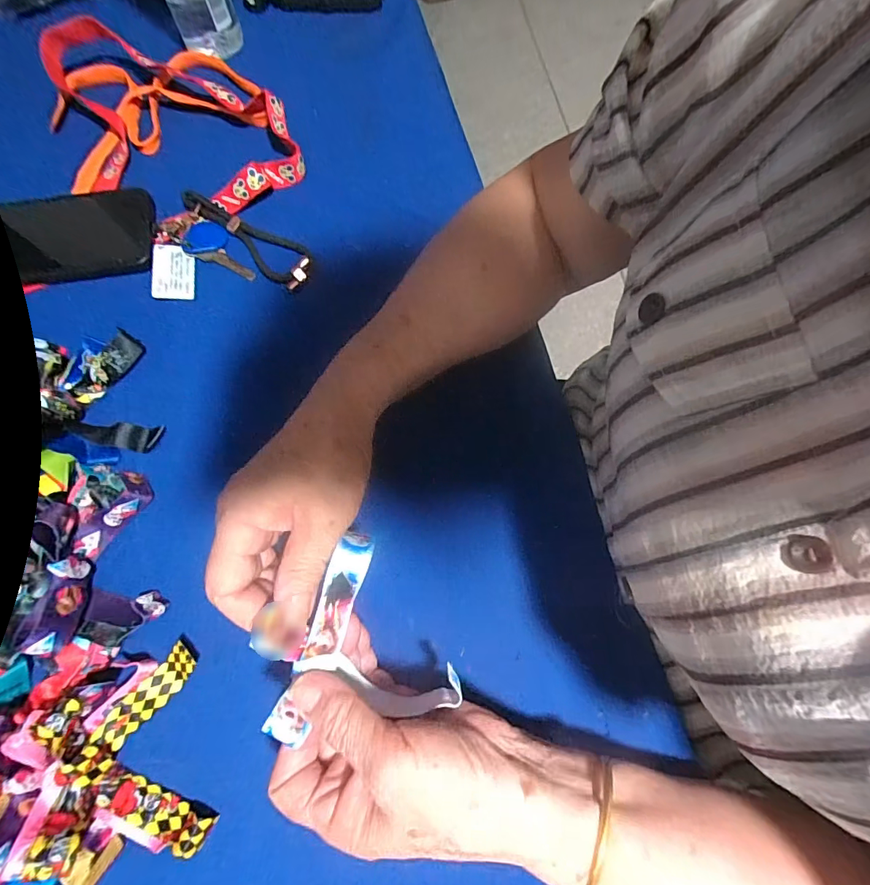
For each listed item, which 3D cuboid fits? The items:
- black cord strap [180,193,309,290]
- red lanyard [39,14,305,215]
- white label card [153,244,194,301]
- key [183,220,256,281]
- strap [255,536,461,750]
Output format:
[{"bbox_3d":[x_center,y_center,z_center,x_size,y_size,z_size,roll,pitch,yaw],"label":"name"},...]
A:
[{"bbox_3d":[-0.156,-0.172,0.373,0.123,0.011,0.039,35,76,8],"label":"black cord strap"},{"bbox_3d":[-0.237,-0.286,0.391,0.182,0.032,0.213,-27,77,-9],"label":"red lanyard"},{"bbox_3d":[-0.214,-0.139,0.366,0.031,0.006,0.046,-4,75,-3],"label":"white label card"},{"bbox_3d":[-0.175,-0.161,0.372,0.066,0.004,0.034,25,75,5],"label":"key"},{"bbox_3d":[-0.049,0.117,0.247,0.088,0.036,0.101,-32,78,-10],"label":"strap"}]

